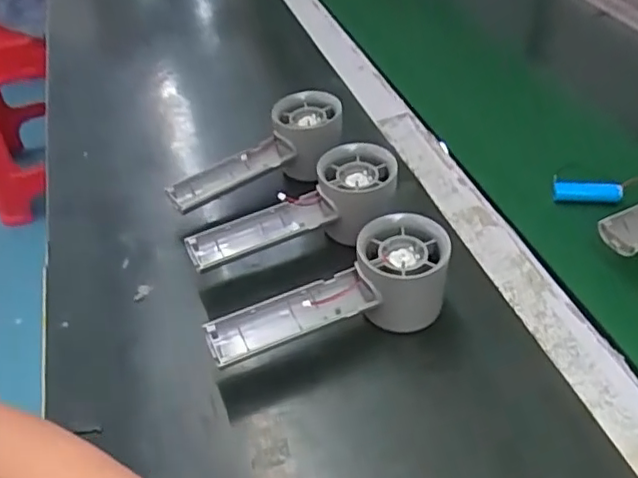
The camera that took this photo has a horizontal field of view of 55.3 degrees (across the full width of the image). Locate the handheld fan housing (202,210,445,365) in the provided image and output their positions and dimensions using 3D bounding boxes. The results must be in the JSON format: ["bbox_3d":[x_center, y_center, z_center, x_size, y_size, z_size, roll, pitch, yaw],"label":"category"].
[{"bbox_3d":[0.006,0.037,0.386,0.156,0.055,0.051,-15,43,-11],"label":"handheld fan housing"}]

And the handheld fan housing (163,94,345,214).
[{"bbox_3d":[-0.053,-0.068,0.500,0.153,0.058,0.059,-19,44,-15],"label":"handheld fan housing"}]

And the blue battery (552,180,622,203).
[{"bbox_3d":[0.214,-0.038,0.489,0.054,0.016,0.011,-1,42,4],"label":"blue battery"}]

